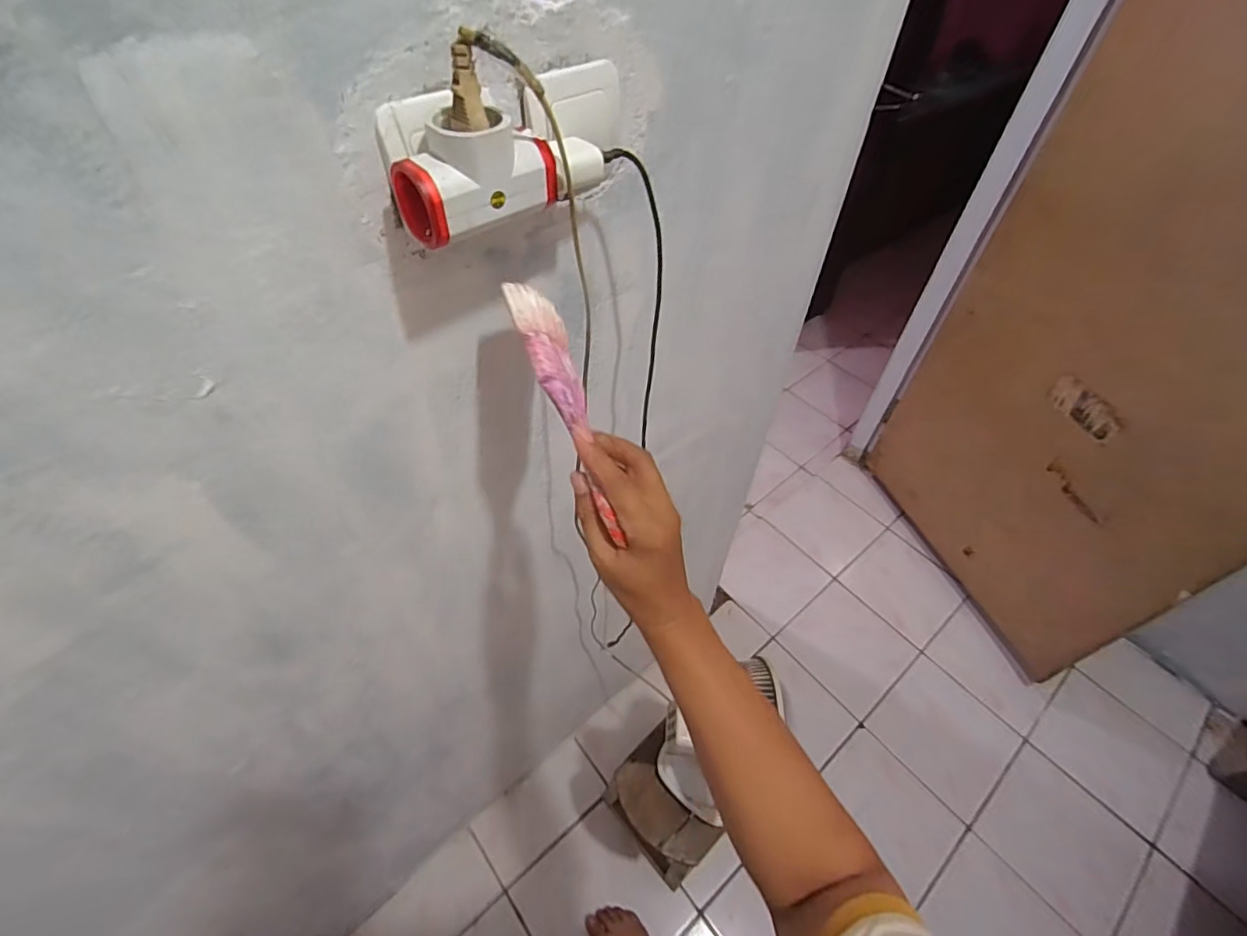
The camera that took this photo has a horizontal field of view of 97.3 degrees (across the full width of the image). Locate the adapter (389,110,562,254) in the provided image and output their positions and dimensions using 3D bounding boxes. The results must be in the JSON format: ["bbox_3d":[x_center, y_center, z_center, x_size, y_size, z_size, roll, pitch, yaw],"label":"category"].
[{"bbox_3d":[-0.089,-0.177,0.331,0.096,0.054,0.043,-32,60,-24],"label":"adapter"}]

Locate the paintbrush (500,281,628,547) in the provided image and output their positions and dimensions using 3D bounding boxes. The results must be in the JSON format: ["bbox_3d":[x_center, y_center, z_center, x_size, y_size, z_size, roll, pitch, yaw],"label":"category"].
[{"bbox_3d":[-0.037,-0.043,0.412,0.011,0.065,0.194,-20,88,21],"label":"paintbrush"}]

